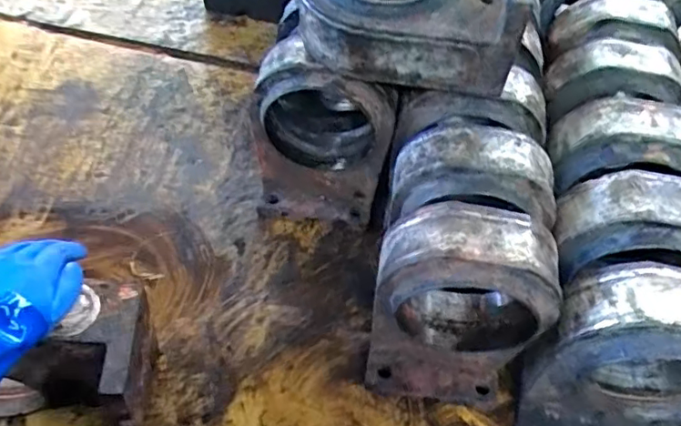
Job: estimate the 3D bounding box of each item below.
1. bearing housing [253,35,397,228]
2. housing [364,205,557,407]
[{"bbox_3d":[-0.029,-0.133,0.966,0.218,0.322,0.167,9,52,1],"label":"bearing housing"},{"bbox_3d":[0.152,0.135,0.766,0.210,0.311,0.135,7,52,0],"label":"housing"}]

